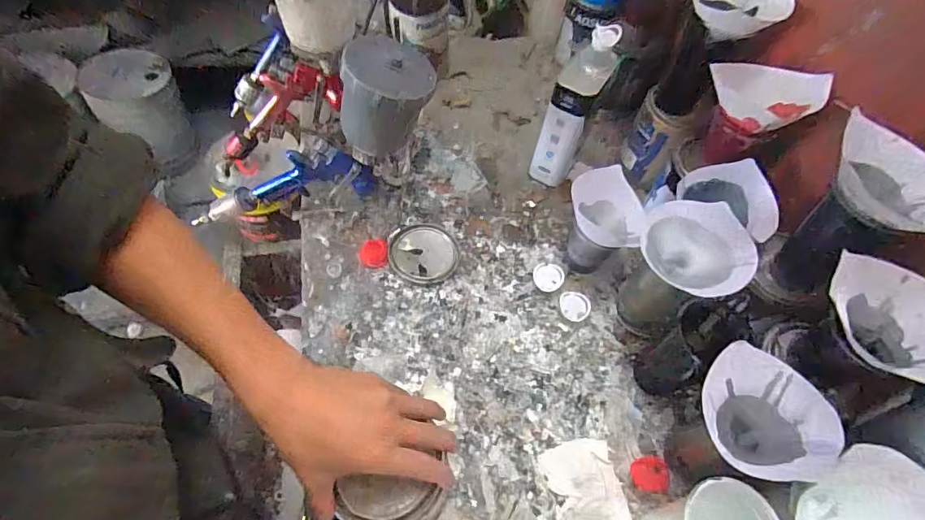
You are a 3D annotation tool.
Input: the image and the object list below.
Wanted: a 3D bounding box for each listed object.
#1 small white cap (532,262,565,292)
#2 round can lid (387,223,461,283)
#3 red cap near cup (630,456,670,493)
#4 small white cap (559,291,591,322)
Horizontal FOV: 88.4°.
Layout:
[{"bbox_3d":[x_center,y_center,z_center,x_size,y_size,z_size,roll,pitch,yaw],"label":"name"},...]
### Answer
[{"bbox_3d":[0.120,0.024,0.668,0.041,0.016,0.044,2,57,-3],"label":"small white cap"},{"bbox_3d":[-0.056,-0.010,0.676,0.098,0.014,0.096,2,57,-3],"label":"round can lid"},{"bbox_3d":[0.211,0.242,0.540,0.040,0.015,0.041,0,91,-7],"label":"red cap near cup"},{"bbox_3d":[0.152,0.064,0.647,0.040,0.019,0.045,8,57,1],"label":"small white cap"}]

